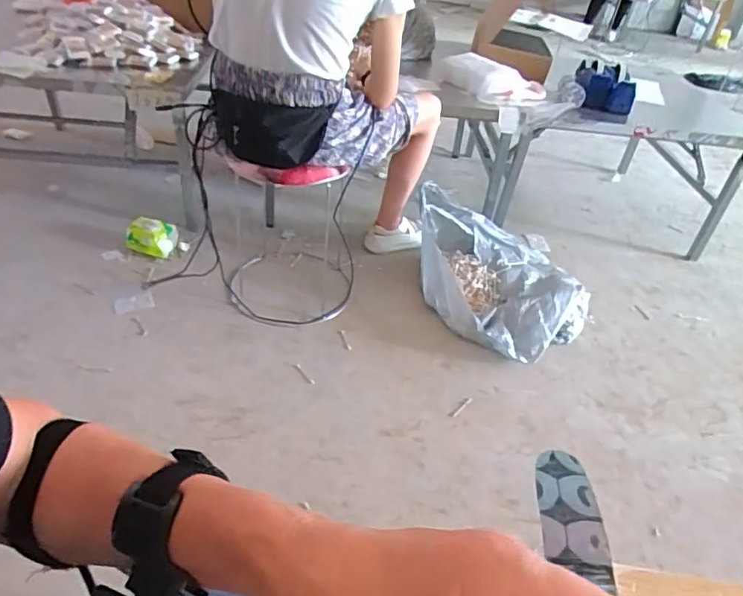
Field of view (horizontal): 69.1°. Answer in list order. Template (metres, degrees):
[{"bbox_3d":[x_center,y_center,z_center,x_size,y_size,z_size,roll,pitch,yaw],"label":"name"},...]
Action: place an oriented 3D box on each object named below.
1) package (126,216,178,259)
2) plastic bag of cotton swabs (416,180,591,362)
[{"bbox_3d":[-0.671,-0.182,1.649,0.146,0.104,0.078,11,39,6],"label":"package"},{"bbox_3d":[0.382,-0.091,1.568,0.413,0.265,0.504,-16,44,-25],"label":"plastic bag of cotton swabs"}]

